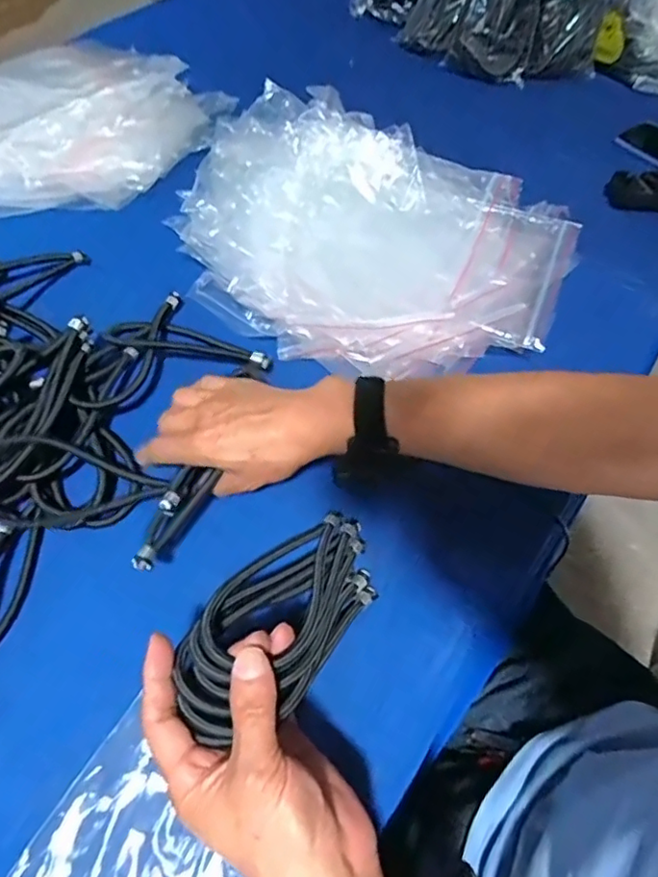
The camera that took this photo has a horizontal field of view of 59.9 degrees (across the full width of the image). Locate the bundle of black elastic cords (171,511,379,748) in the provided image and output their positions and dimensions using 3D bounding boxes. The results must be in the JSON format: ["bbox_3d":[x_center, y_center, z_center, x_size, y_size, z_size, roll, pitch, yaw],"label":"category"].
[{"bbox_3d":[-0.028,0.115,0.386,0.082,0.049,0.188,31,32,17],"label":"bundle of black elastic cords"}]

